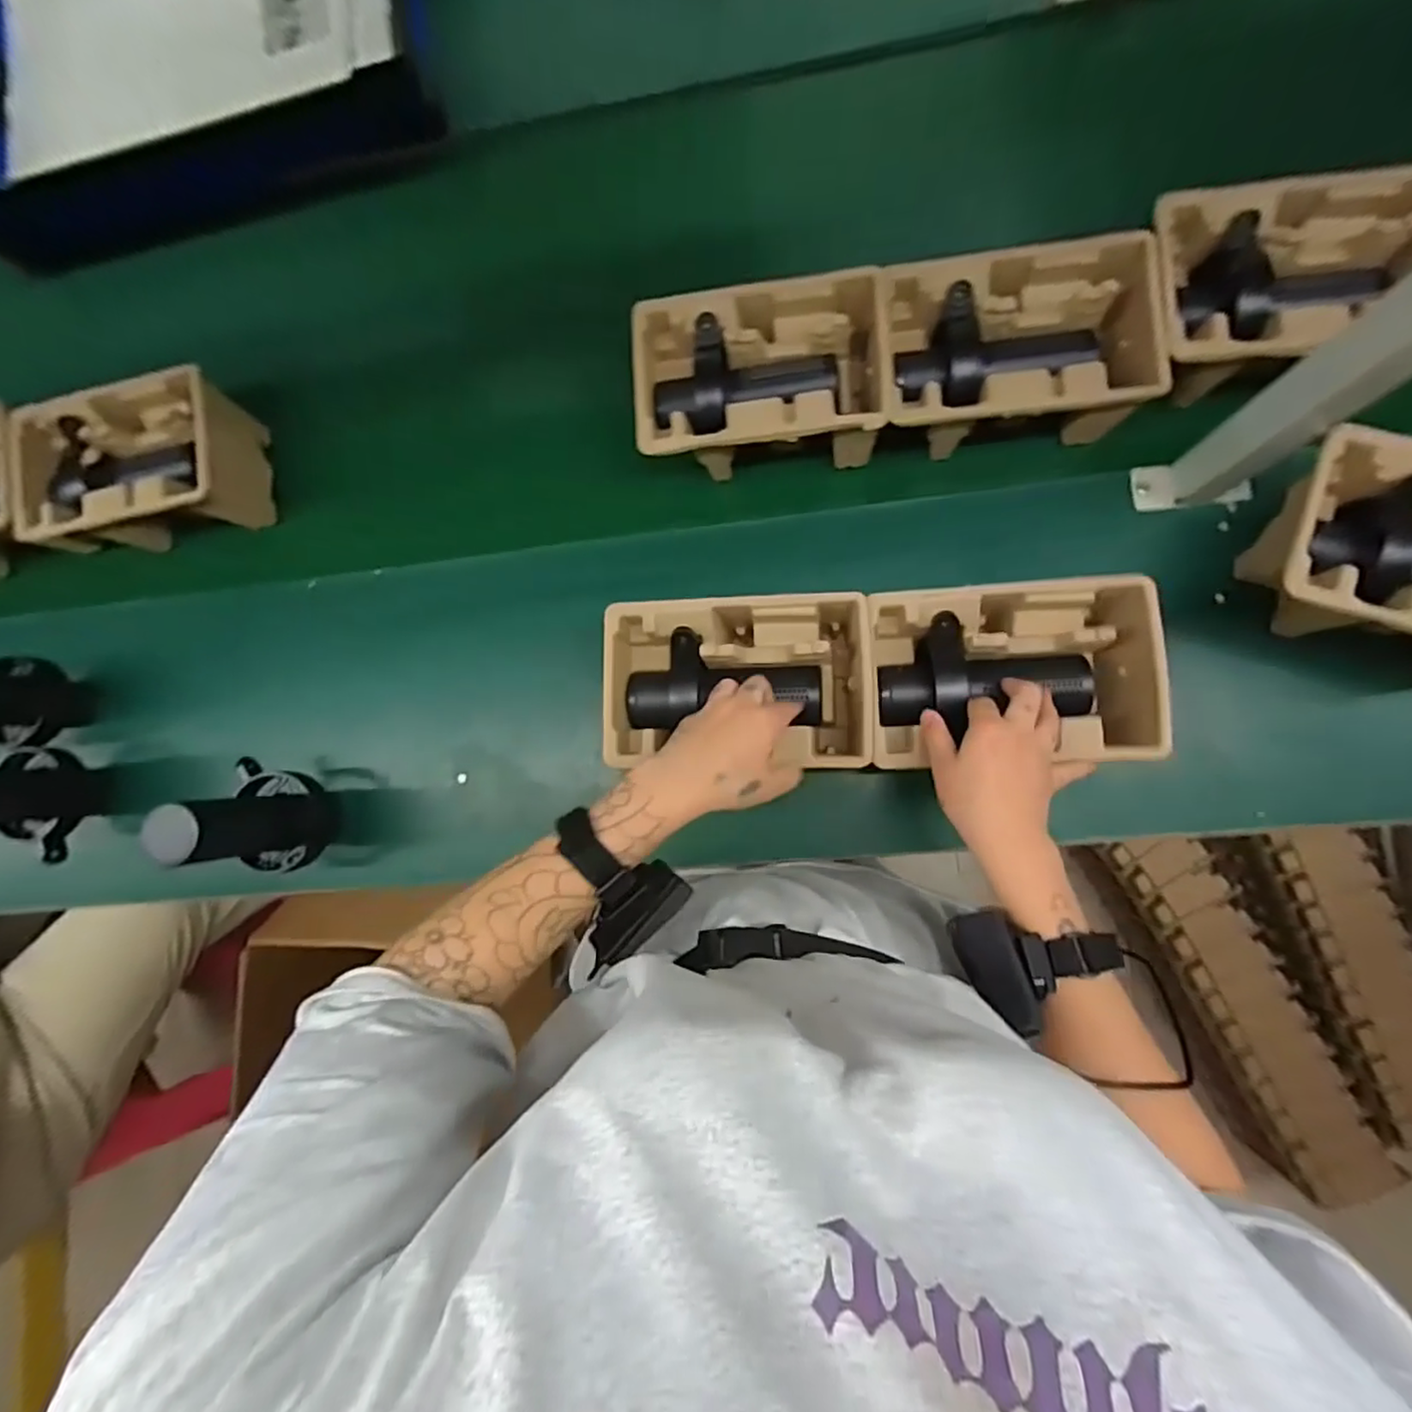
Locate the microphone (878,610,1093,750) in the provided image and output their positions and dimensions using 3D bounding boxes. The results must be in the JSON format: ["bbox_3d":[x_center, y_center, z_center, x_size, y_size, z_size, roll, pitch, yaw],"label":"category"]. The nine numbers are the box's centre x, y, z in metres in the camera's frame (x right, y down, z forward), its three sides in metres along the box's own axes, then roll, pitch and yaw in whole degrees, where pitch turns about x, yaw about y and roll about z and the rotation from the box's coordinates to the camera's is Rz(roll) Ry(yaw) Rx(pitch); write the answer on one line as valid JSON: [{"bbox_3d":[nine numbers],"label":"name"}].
[{"bbox_3d":[0.233,-0.030,0.553,0.173,0.062,0.088,-2,85,-5],"label":"microphone"}]

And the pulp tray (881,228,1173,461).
[{"bbox_3d":[0.272,-0.316,0.593,0.228,0.090,0.147,-3,85,7],"label":"pulp tray"}]

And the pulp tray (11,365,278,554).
[{"bbox_3d":[-0.616,-0.255,0.722,0.237,0.098,0.156,-8,85,6],"label":"pulp tray"}]

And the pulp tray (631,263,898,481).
[{"bbox_3d":[0.051,-0.306,0.625,0.229,0.085,0.148,-2,85,7],"label":"pulp tray"}]

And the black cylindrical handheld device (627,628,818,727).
[{"bbox_3d":[0.015,-0.023,0.567,0.173,0.059,0.082,-1,85,2],"label":"black cylindrical handheld device"}]

